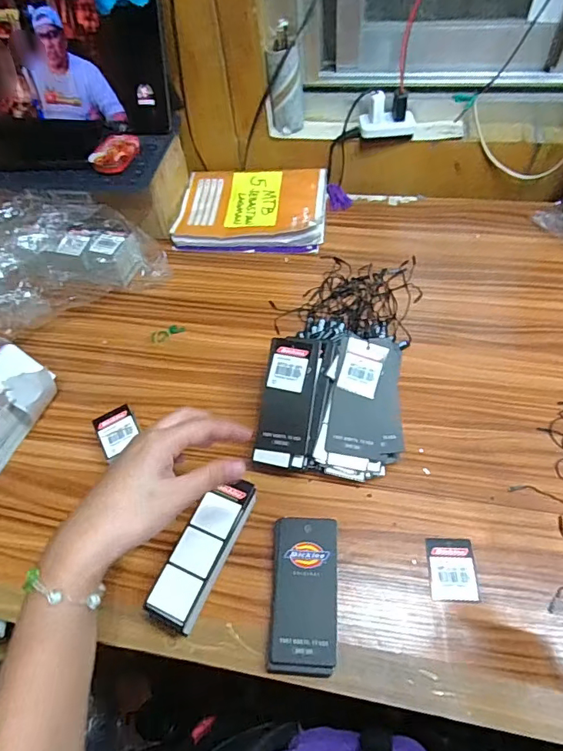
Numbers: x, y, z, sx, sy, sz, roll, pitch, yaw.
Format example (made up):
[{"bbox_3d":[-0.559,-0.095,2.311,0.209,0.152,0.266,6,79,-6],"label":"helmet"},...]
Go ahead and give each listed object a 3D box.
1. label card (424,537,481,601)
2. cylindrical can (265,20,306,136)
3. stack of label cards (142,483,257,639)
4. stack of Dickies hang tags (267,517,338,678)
[{"bbox_3d":[0.141,0.160,0.389,0.039,0.004,0.049,0,55,5],"label":"label card"},{"bbox_3d":[0.006,-0.387,0.625,0.044,0.113,0.043,10,56,12],"label":"cylindrical can"},{"bbox_3d":[-0.064,0.147,0.397,0.042,0.031,0.122,18,58,17],"label":"stack of label cards"},{"bbox_3d":[0.019,0.174,0.382,0.053,0.014,0.114,-1,55,5],"label":"stack of Dickies hang tags"}]

